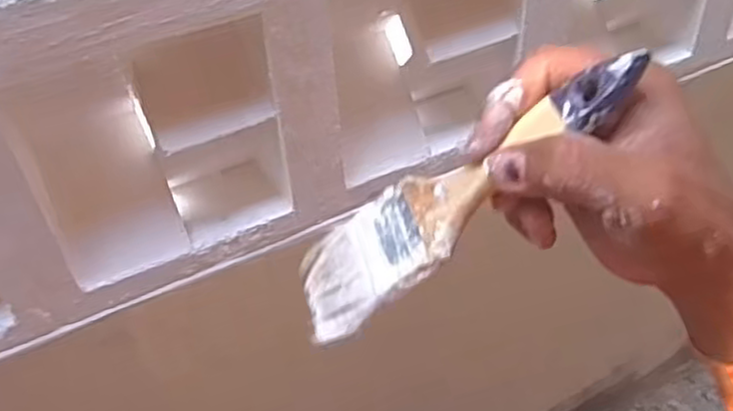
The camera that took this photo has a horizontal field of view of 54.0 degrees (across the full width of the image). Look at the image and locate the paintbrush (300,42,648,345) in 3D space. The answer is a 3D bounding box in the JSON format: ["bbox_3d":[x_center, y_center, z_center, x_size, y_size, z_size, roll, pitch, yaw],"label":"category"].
[{"bbox_3d":[0.036,-0.001,0.324,0.172,0.020,0.047,-37,34,24],"label":"paintbrush"}]

